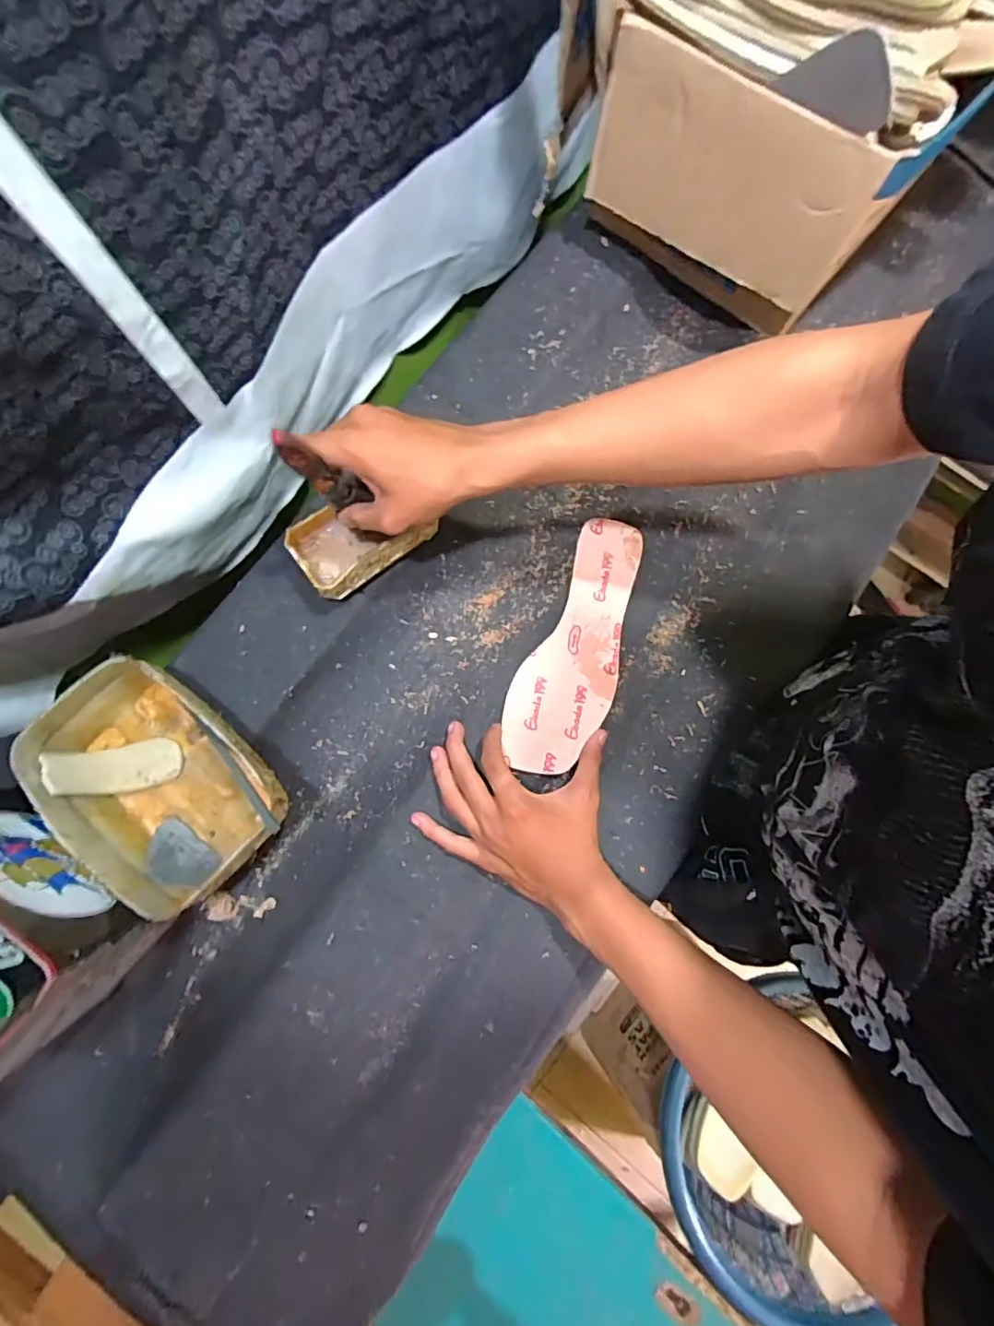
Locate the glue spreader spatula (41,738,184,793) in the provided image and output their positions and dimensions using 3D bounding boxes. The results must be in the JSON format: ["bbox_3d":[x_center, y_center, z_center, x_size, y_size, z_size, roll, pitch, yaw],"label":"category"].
[{"bbox_3d":[-0.305,0.083,0.435,0.089,0.017,0.036,-4,78,-30],"label":"glue spreader spatula"}]

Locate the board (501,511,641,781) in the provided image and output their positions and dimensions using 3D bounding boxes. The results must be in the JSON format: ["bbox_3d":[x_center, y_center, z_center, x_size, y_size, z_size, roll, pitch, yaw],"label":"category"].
[{"bbox_3d":[0.076,-0.018,0.492,0.082,0.005,0.238,21,80,3],"label":"board"}]

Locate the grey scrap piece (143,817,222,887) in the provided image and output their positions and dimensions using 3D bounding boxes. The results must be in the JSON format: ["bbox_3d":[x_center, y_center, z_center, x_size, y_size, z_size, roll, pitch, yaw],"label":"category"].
[{"bbox_3d":[-0.253,0.153,0.430,0.057,0.045,0.004,42,117,-1],"label":"grey scrap piece"}]

